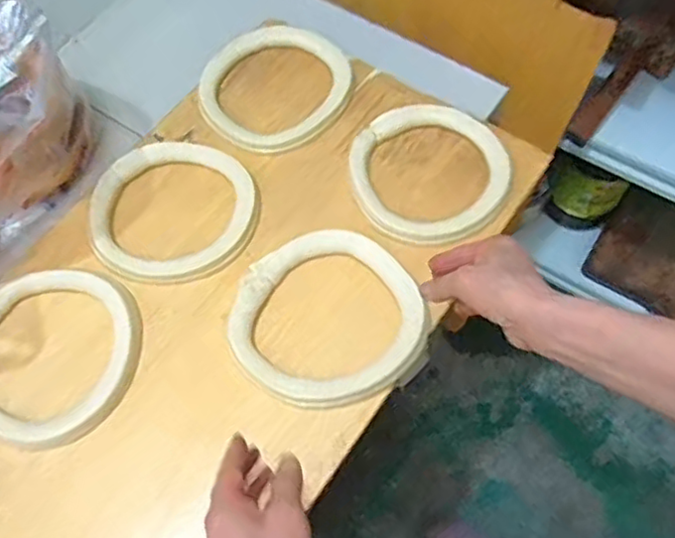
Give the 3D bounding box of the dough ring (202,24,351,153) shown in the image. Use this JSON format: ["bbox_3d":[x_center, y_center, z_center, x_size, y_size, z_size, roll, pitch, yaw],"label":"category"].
[{"bbox_3d":[-0.073,-0.217,0.774,0.167,0.021,0.179,-1,63,2],"label":"dough ring"}]

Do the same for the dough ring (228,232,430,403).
[{"bbox_3d":[-0.011,0.045,0.642,0.187,0.020,0.170,-1,63,2],"label":"dough ring"}]

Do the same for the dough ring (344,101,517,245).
[{"bbox_3d":[0.098,-0.108,0.704,0.167,0.016,0.178,-1,63,2],"label":"dough ring"}]

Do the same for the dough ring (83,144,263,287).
[{"bbox_3d":[-0.179,-0.063,0.698,0.178,0.025,0.162,-1,63,2],"label":"dough ring"}]

